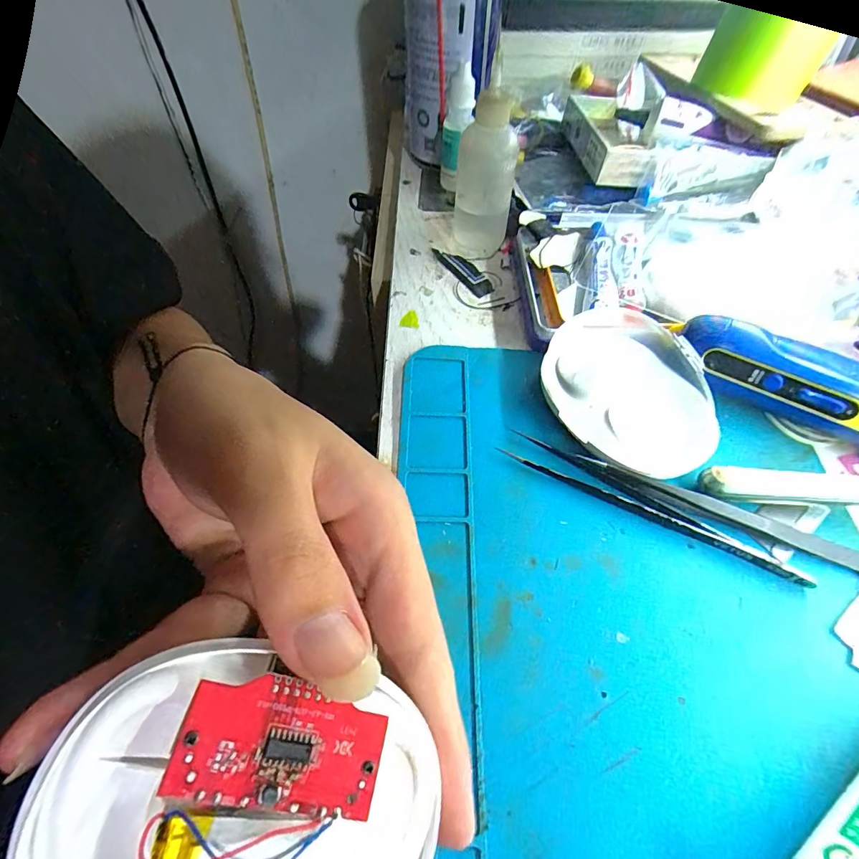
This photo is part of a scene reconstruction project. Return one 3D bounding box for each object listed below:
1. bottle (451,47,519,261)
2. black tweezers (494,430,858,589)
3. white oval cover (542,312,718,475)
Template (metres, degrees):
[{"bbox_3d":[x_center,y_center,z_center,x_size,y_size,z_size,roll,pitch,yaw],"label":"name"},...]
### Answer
[{"bbox_3d":[0.032,-0.152,0.275,0.037,0.095,0.032,3,55,1],"label":"bottle"},{"bbox_3d":[0.106,0.032,0.191,0.148,0.006,0.021,21,58,13],"label":"black tweezers"},{"bbox_3d":[0.094,-0.021,0.219,0.071,0.023,0.087,-11,56,-9],"label":"white oval cover"}]

